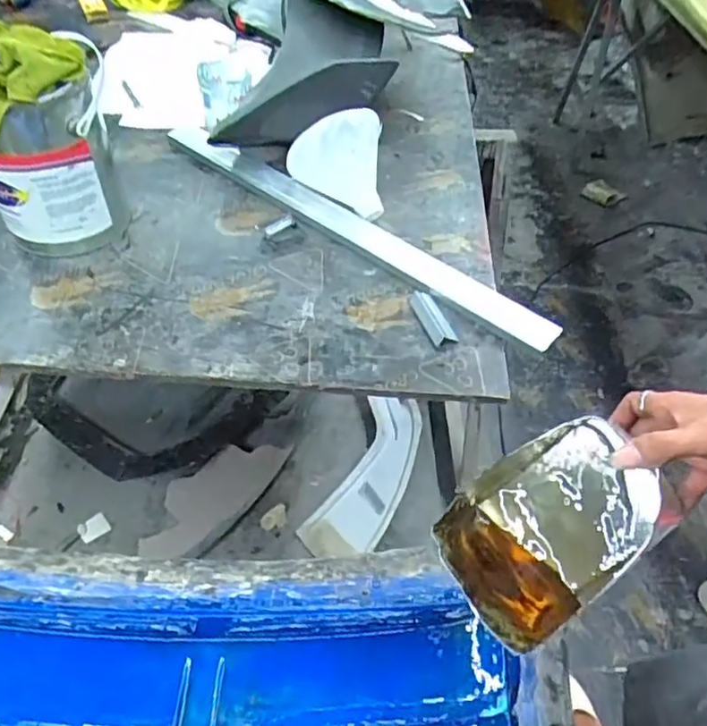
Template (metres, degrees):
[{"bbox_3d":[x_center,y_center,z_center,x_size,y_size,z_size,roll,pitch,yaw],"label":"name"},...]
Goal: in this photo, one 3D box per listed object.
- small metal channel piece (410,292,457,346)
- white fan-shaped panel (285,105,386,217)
[{"bbox_3d":[0.099,-0.059,0.758,0.025,0.013,0.084,-16,53,-16],"label":"small metal channel piece"},{"bbox_3d":[-0.029,-0.303,0.925,0.140,0.207,0.041,-6,63,-4],"label":"white fan-shaped panel"}]

